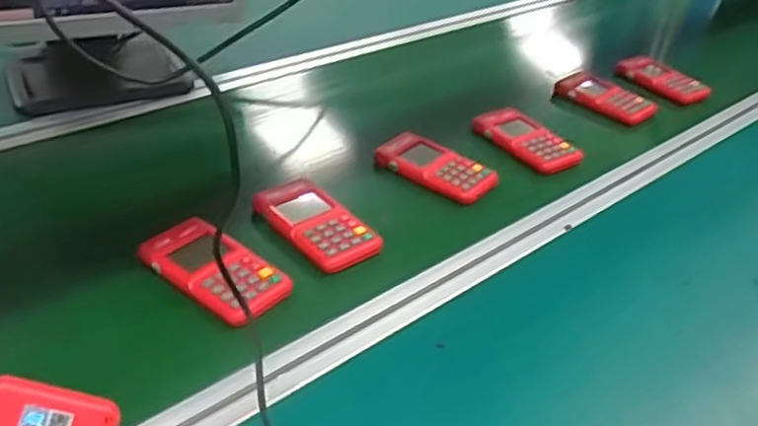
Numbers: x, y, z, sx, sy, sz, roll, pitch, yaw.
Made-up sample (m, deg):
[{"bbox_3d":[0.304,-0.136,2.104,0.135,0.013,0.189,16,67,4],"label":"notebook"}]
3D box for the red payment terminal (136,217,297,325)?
[{"bbox_3d":[-0.144,0.047,0.627,0.129,0.017,0.069,31,43,28],"label":"red payment terminal"}]

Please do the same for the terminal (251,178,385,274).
[{"bbox_3d":[-0.061,0.009,0.692,0.071,0.019,0.124,-21,45,-32],"label":"terminal"}]

